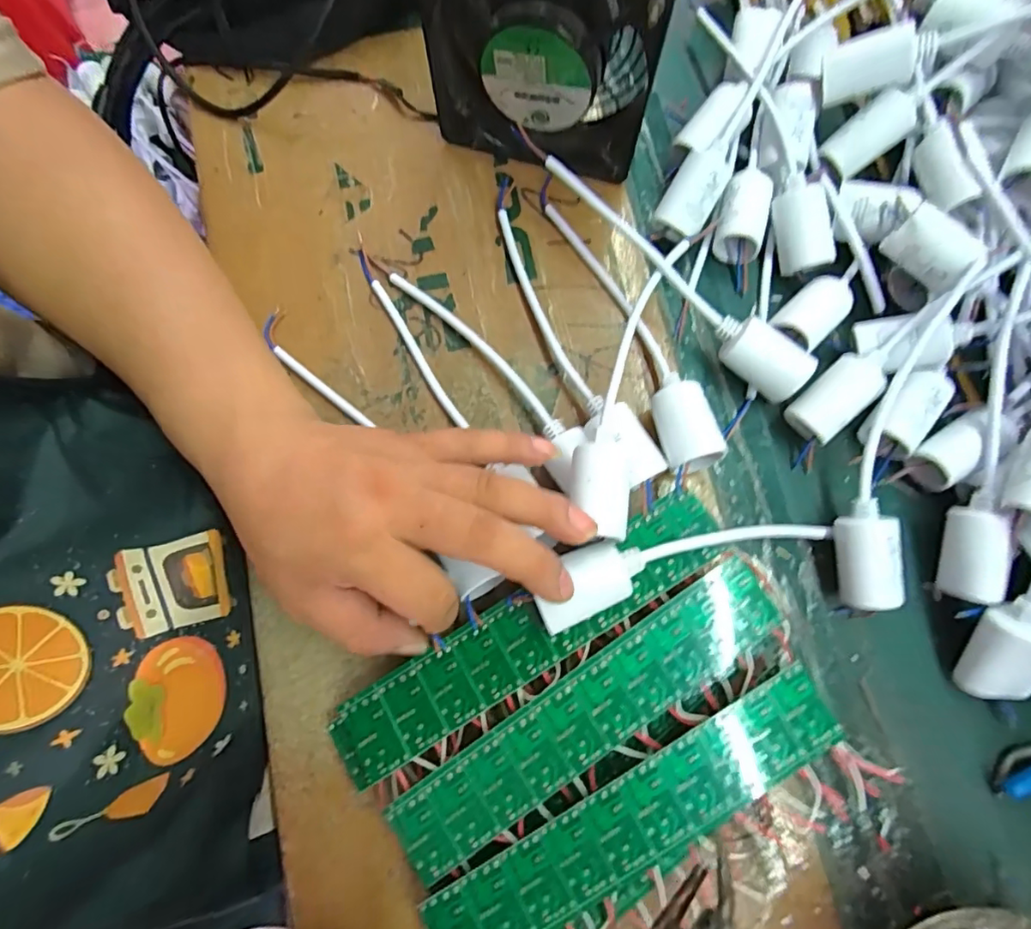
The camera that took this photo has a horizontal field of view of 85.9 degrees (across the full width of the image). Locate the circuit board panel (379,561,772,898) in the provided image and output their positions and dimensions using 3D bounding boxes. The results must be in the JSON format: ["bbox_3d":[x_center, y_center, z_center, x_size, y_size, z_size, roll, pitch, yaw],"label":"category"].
[{"bbox_3d":[0.034,0.117,0.257,0.201,0.005,0.043,-32,81,-6],"label":"circuit board panel"}]

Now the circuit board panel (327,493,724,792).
[{"bbox_3d":[0.007,0.085,0.274,0.212,0.016,0.039,-31,74,-5],"label":"circuit board panel"}]

